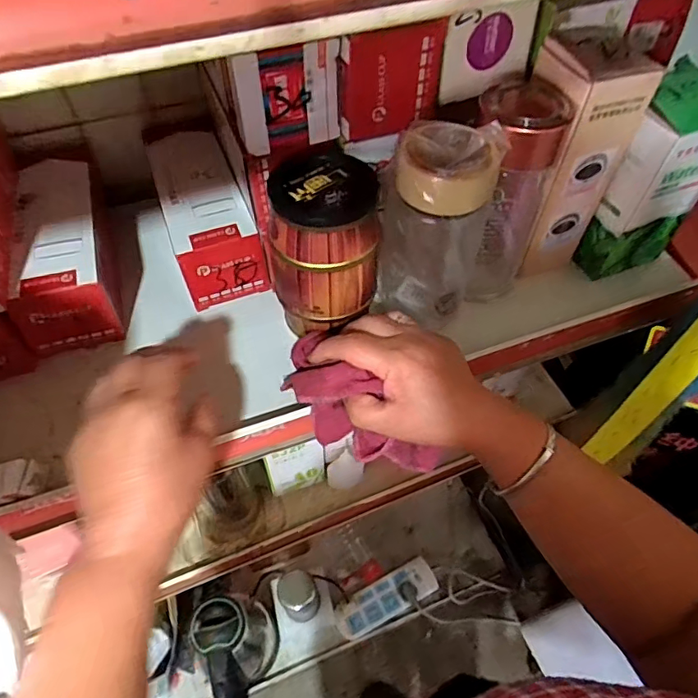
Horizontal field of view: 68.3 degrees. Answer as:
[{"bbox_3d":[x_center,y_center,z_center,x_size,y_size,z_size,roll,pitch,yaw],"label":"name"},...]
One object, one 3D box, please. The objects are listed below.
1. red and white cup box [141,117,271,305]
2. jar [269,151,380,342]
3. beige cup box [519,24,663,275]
[{"bbox_3d":[-0.135,-0.130,0.475,0.069,0.065,0.178,-18,58,-14],"label":"red and white cup box"},{"bbox_3d":[-0.019,-0.079,0.391,0.078,0.106,0.082,-5,56,-6],"label":"jar"},{"bbox_3d":[0.174,-0.152,0.423,0.071,0.181,0.071,-11,57,-10],"label":"beige cup box"}]

